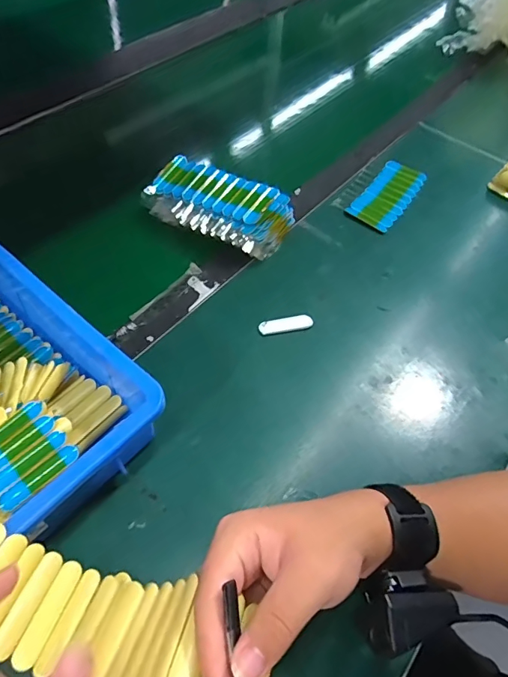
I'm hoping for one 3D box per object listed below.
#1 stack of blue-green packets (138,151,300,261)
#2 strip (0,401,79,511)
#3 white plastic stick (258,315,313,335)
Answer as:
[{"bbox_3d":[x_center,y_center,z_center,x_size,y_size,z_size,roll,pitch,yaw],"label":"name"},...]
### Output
[{"bbox_3d":[-0.049,-0.165,0.561,0.182,0.060,0.097,23,57,11],"label":"stack of blue-green packets"},{"bbox_3d":[-0.177,0.089,0.343,0.062,0.006,0.059,-39,79,-20],"label":"strip"},{"bbox_3d":[0.036,-0.016,0.499,0.061,0.006,0.017,-11,57,-11],"label":"white plastic stick"}]

